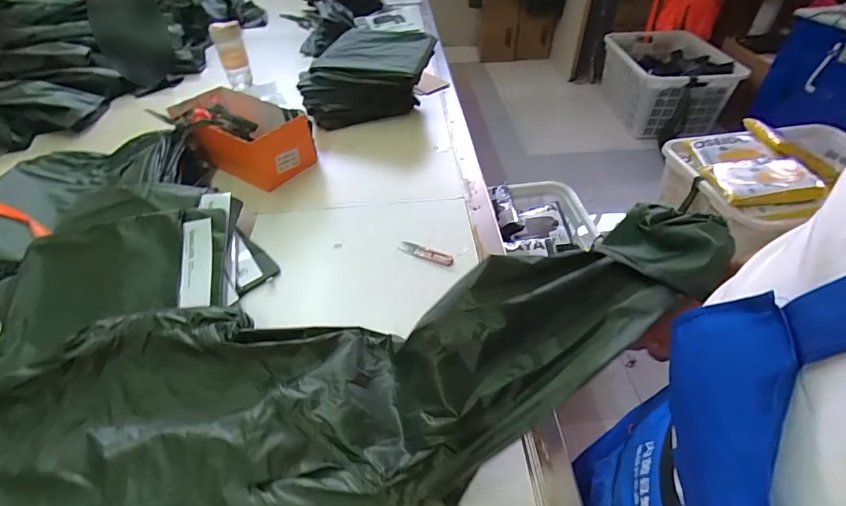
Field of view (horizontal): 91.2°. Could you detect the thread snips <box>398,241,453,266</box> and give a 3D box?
[{"bbox_3d":[0.005,0.001,0.718,0.099,0.013,0.025,19,47,20],"label":"thread snips"}]

